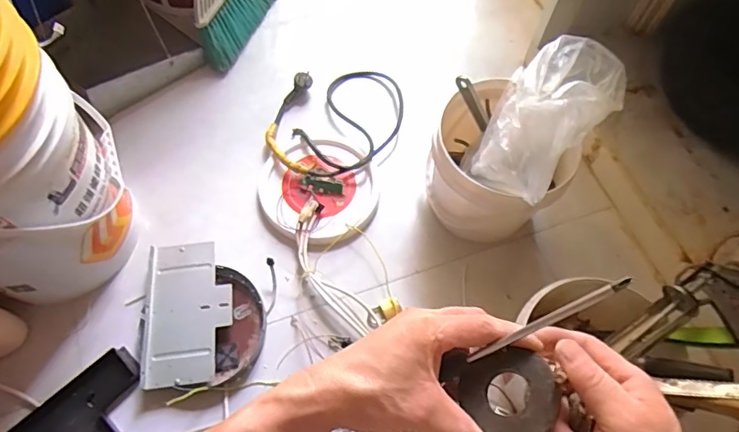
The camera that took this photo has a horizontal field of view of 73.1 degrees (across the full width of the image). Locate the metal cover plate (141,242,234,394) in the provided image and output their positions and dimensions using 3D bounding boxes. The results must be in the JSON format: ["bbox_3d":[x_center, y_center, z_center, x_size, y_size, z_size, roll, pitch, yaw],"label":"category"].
[{"bbox_3d":[-0.299,0.158,0.826,0.135,0.031,0.233,-5,63,-3],"label":"metal cover plate"}]

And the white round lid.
[{"bbox_3d":[-0.098,-0.054,0.939,0.223,0.020,0.213,0,63,-1],"label":"white round lid"}]

